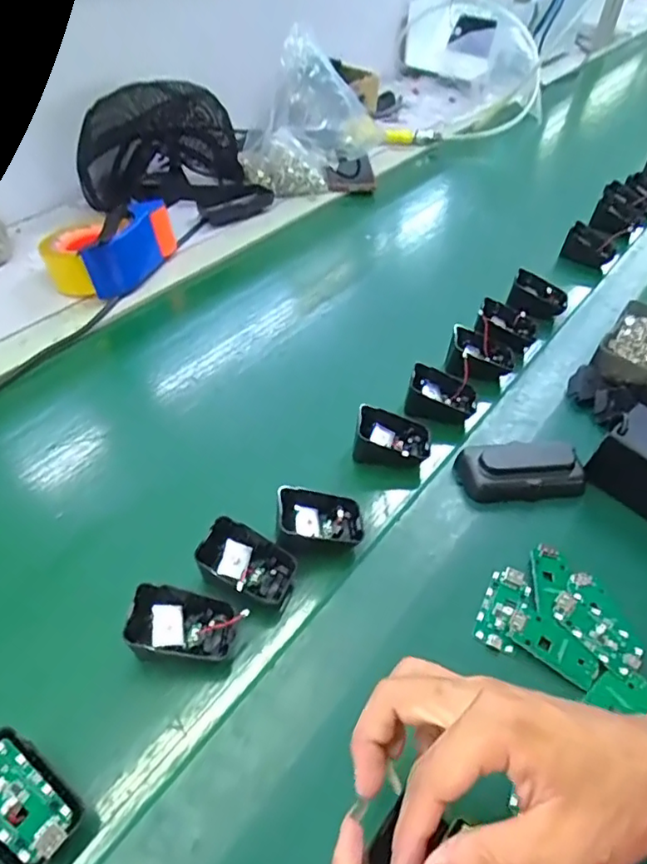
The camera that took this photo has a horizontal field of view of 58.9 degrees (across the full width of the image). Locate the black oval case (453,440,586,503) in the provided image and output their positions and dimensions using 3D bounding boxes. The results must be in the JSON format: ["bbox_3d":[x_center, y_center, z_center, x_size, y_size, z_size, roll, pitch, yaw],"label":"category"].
[{"bbox_3d":[0.169,0.032,0.492,0.102,0.026,0.047,-4,47,-6],"label":"black oval case"}]

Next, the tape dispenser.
[{"bbox_3d":[-0.260,-0.224,0.691,0.107,0.066,0.140,25,50,20],"label":"tape dispenser"}]

